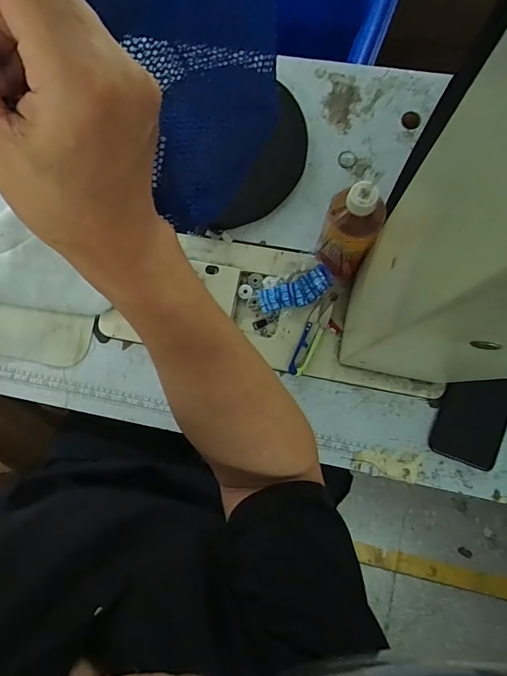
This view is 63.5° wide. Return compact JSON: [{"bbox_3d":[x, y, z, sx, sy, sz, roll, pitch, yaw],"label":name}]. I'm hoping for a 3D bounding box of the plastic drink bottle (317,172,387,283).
[{"bbox_3d":[0.113,-0.126,0.486,0.066,0.153,0.068,15,83,6],"label":"plastic drink bottle"}]

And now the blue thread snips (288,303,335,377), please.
[{"bbox_3d":[0.080,0.001,0.578,0.027,0.010,0.110,26,88,4],"label":"blue thread snips"}]

